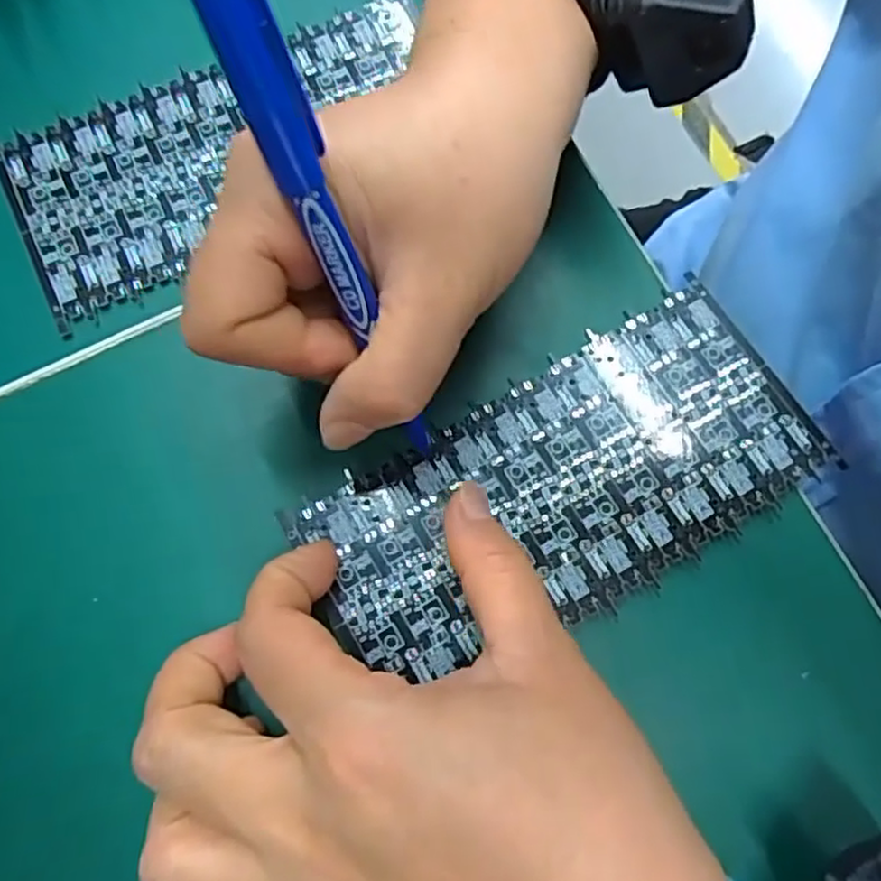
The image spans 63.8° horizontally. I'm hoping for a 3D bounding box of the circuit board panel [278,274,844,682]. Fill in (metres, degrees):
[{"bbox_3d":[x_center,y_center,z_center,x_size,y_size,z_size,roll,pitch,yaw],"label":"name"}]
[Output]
[{"bbox_3d":[0.037,0.014,0.227,0.160,0.004,0.074,-25,77,-6],"label":"circuit board panel"}]

